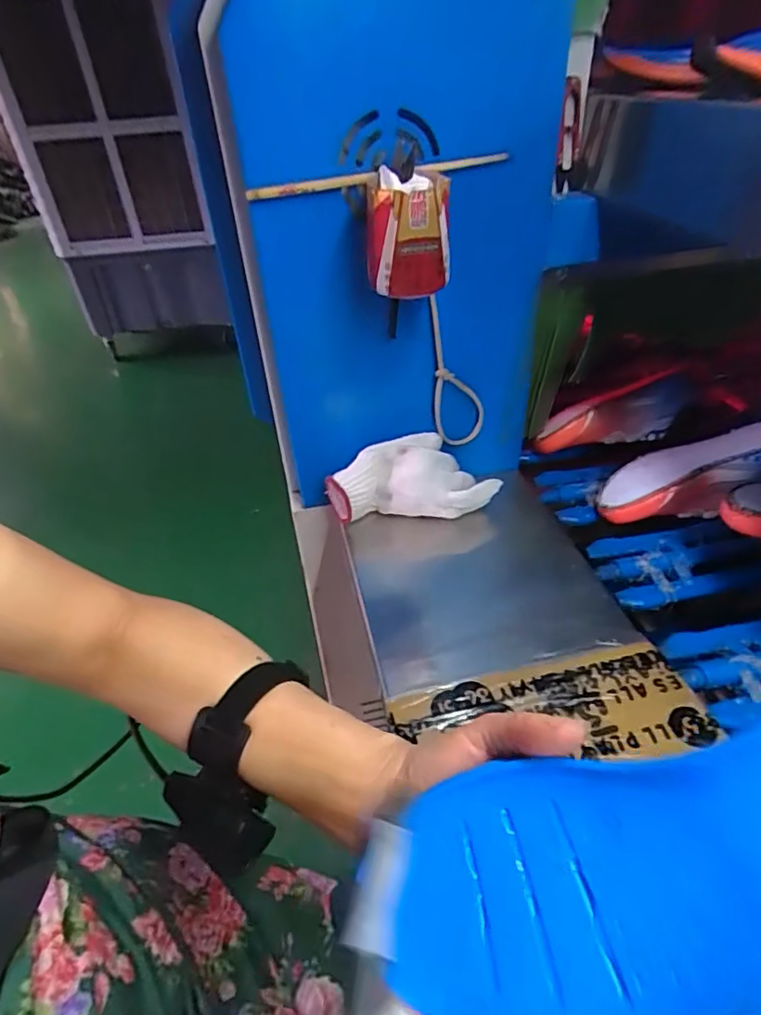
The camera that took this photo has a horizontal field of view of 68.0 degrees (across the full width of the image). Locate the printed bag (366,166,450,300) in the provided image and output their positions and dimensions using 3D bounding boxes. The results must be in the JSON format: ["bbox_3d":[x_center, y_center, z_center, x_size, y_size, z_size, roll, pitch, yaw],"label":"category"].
[{"bbox_3d":[0.024,-0.233,0.483,0.069,0.087,0.062,-1,38,2],"label":"printed bag"}]

